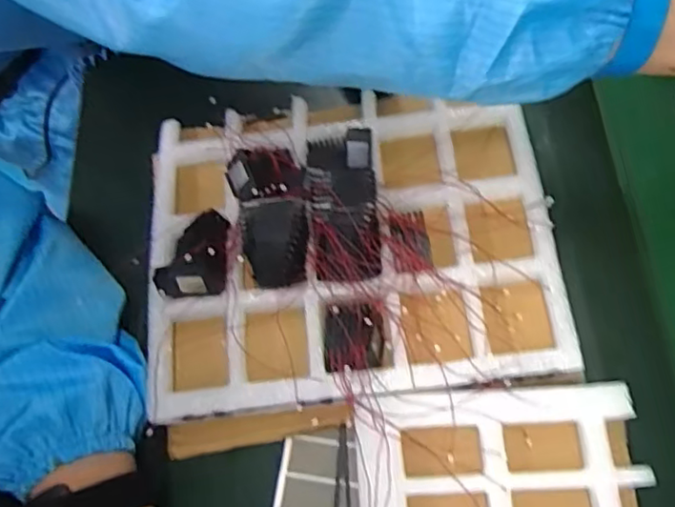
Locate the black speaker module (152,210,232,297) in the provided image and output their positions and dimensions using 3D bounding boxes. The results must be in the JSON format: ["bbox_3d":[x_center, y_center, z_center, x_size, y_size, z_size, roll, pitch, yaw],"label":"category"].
[{"bbox_3d":[-0.090,-0.001,0.373,0.043,0.023,0.051,-3,68,2],"label":"black speaker module"}]

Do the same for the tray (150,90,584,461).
[{"bbox_3d":[0.007,-0.009,0.390,0.251,0.049,0.226,-7,67,0],"label":"tray"}]

